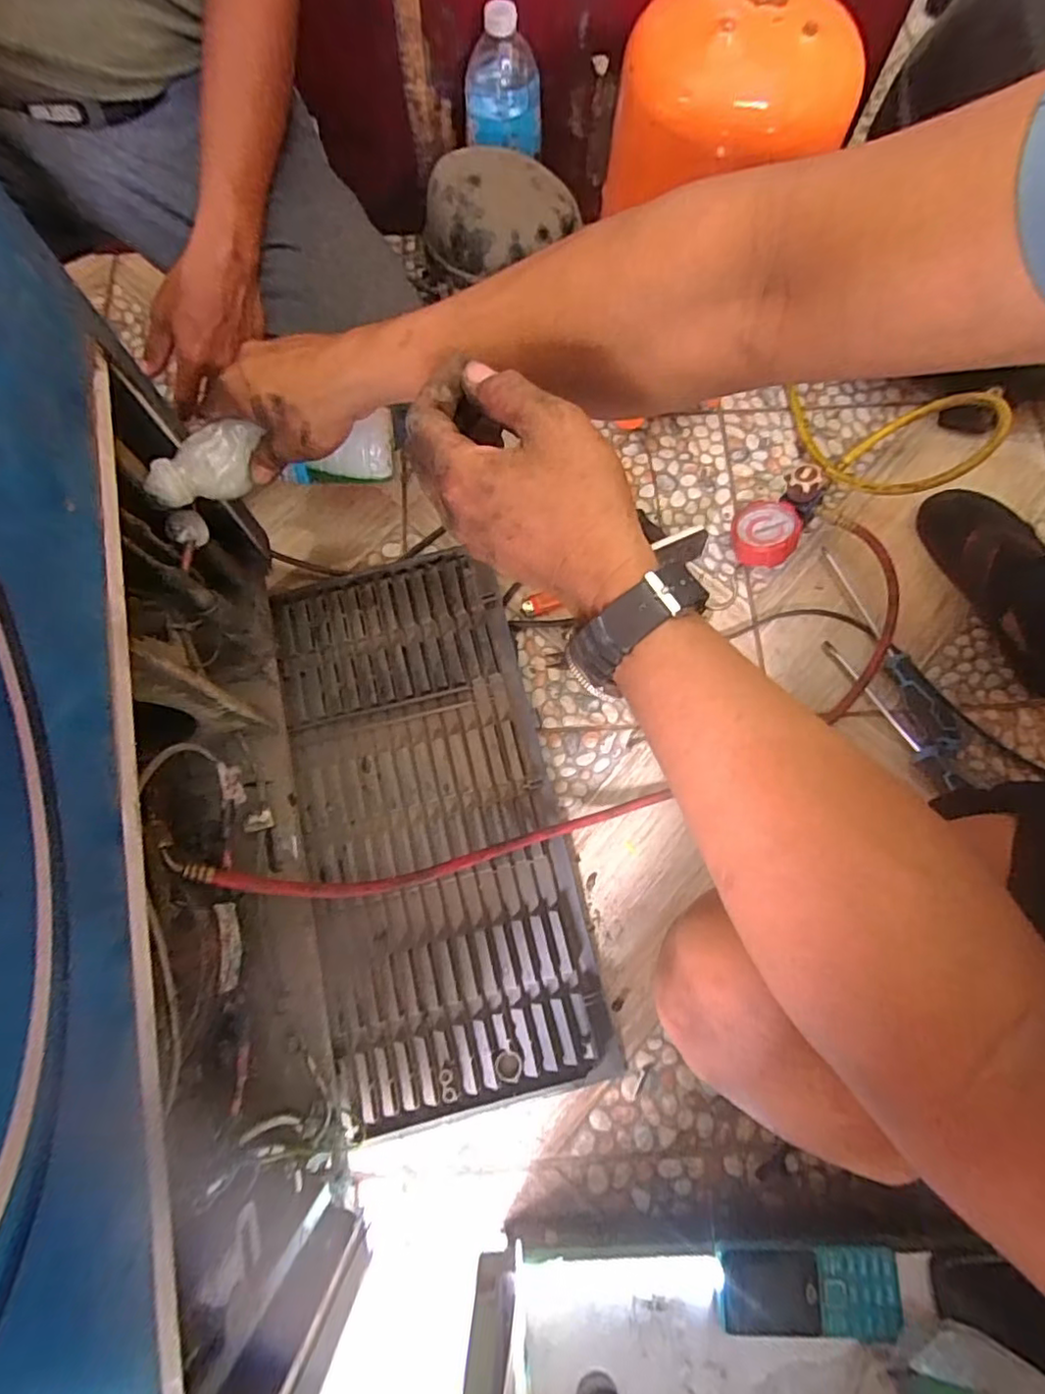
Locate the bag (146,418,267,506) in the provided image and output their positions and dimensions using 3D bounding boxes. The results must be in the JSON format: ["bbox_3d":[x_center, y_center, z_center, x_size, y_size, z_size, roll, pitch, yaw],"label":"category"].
[{"bbox_3d":[-0.226,-0.166,0.433,0.076,0.033,0.041,-20,75,-5],"label":"bag"}]

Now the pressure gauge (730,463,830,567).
[{"bbox_3d":[0.288,-0.205,0.692,0.074,0.069,0.110,36,78,9],"label":"pressure gauge"}]

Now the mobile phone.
[{"bbox_3d":[0.200,0.411,0.420,0.120,0.016,0.052,-1,75,0],"label":"mobile phone"}]

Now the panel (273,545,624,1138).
[{"bbox_3d":[-0.094,0.116,0.621,0.251,0.029,0.536,-13,75,-3],"label":"panel"}]

